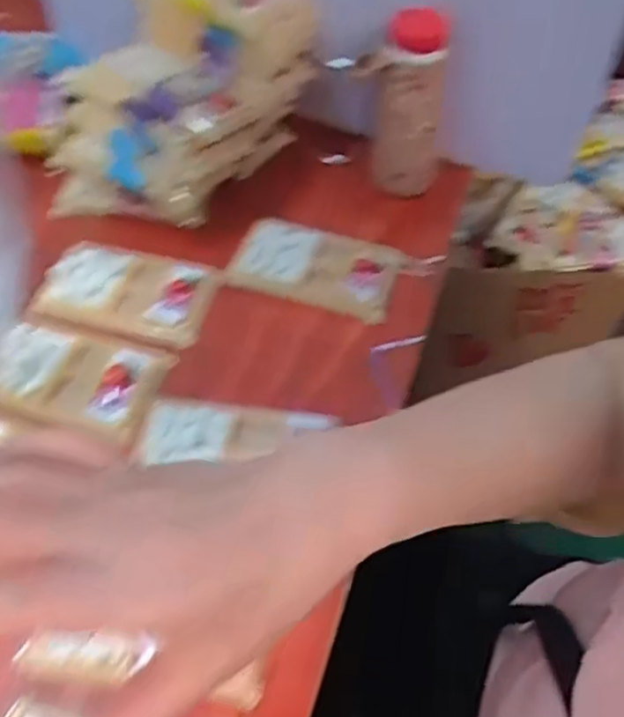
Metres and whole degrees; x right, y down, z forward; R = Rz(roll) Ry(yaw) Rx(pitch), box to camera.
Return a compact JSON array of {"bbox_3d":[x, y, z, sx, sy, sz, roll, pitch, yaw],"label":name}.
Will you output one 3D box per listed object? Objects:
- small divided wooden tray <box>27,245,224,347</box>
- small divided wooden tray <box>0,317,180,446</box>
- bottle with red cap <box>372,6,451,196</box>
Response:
[{"bbox_3d":[-0.150,-0.059,0.552,0.140,0.018,0.092,8,53,5],"label":"small divided wooden tray"},{"bbox_3d":[-0.175,0.010,0.494,0.128,0.013,0.089,14,53,9],"label":"small divided wooden tray"},{"bbox_3d":[0.086,-0.220,0.588,0.060,0.149,0.048,9,53,6],"label":"bottle with red cap"}]

